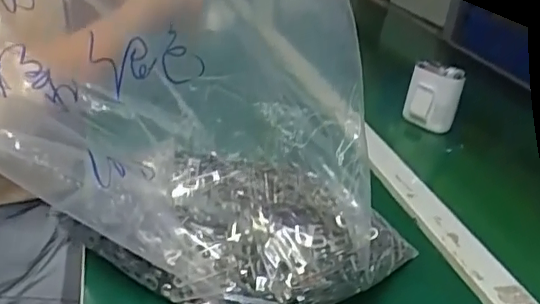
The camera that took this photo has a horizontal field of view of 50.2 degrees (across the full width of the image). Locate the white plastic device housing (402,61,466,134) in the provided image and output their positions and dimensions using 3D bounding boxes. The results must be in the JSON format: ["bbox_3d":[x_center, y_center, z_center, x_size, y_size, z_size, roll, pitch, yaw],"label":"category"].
[{"bbox_3d":[0.215,-0.073,0.759,0.067,0.082,0.037,16,26,18],"label":"white plastic device housing"}]

